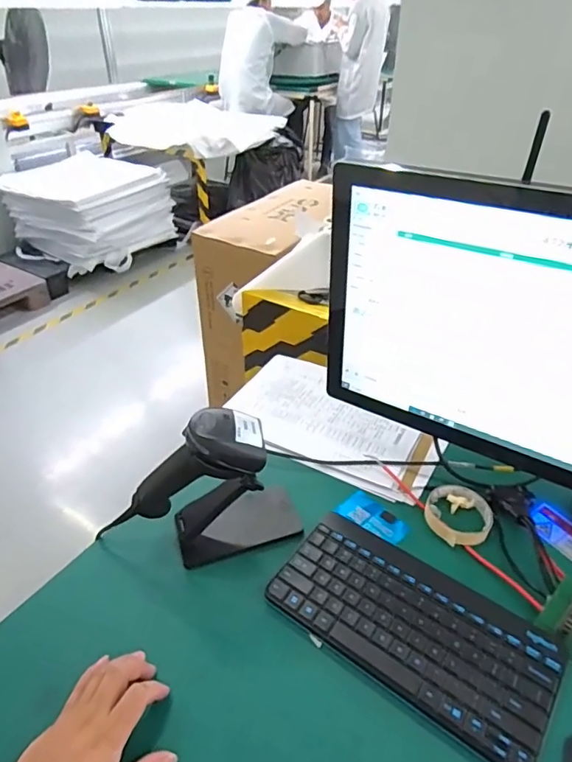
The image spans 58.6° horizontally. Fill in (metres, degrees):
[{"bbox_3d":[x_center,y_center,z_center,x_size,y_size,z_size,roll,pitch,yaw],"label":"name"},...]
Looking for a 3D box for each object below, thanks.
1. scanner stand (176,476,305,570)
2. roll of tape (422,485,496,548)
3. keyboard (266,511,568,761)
[{"bbox_3d":[-0.059,0.155,0.615,0.148,0.084,0.065,-12,38,-15],"label":"scanner stand"},{"bbox_3d":[0.216,0.170,0.641,0.079,0.022,0.094,21,42,26],"label":"roll of tape"},{"bbox_3d":[0.132,0.248,0.536,0.279,0.021,0.152,25,44,30],"label":"keyboard"}]

